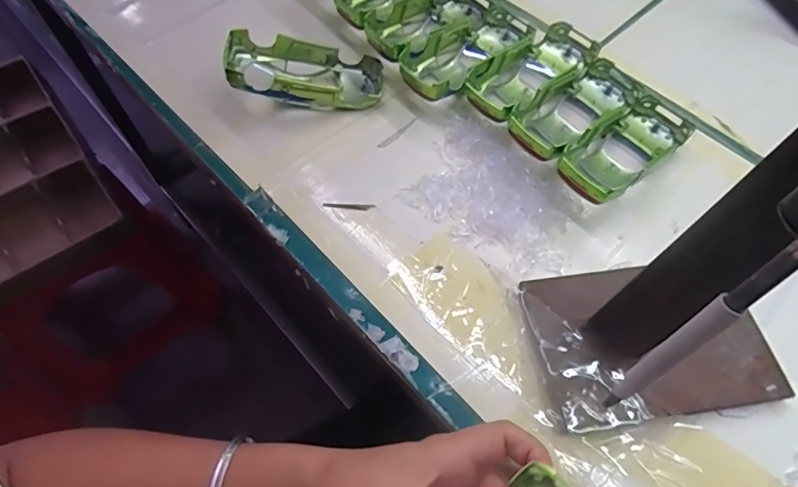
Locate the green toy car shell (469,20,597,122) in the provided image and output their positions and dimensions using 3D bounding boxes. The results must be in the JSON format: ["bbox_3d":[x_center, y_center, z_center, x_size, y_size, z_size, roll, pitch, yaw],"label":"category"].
[{"bbox_3d":[0.118,-0.153,0.419,0.136,0.033,0.054,-37,68,-19],"label":"green toy car shell"}]

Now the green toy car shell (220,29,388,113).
[{"bbox_3d":[-0.079,-0.148,0.408,0.129,0.044,0.063,-5,62,-4],"label":"green toy car shell"}]

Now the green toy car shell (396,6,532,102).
[{"bbox_3d":[0.064,-0.173,0.430,0.140,0.032,0.054,-39,69,-20],"label":"green toy car shell"}]

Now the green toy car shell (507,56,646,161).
[{"bbox_3d":[0.148,-0.113,0.396,0.134,0.030,0.056,-37,69,-19],"label":"green toy car shell"}]

